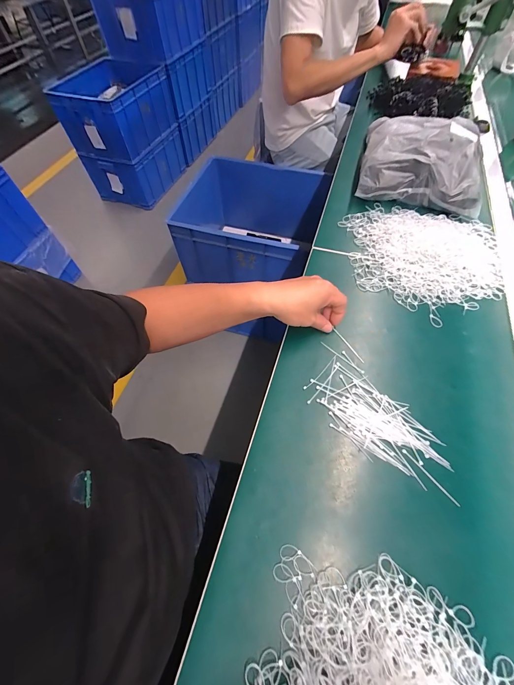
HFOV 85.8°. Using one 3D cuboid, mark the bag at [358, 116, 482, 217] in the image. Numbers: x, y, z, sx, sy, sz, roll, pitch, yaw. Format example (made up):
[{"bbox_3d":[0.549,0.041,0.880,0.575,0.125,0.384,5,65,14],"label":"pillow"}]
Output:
[{"bbox_3d":[0.369,-0.422,0.624,0.242,0.074,0.284,15,62,8],"label":"bag"}]

